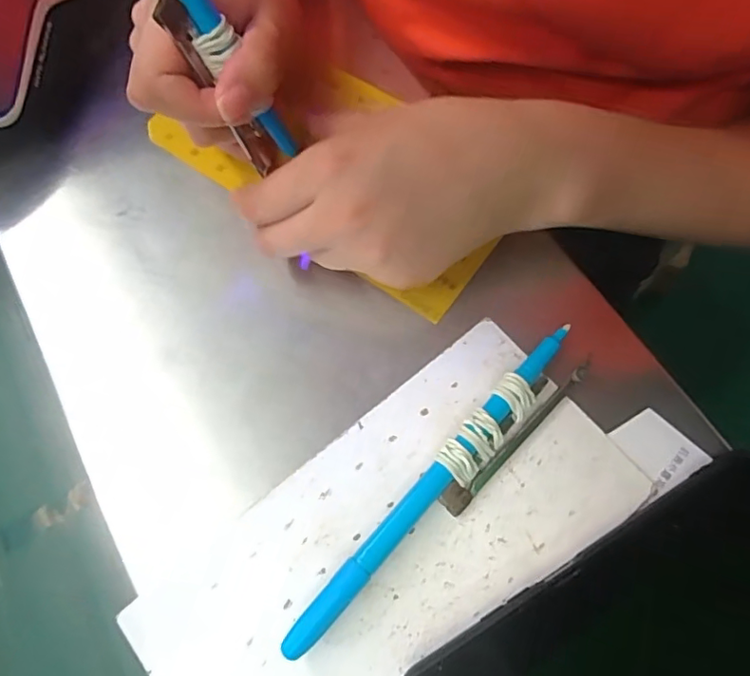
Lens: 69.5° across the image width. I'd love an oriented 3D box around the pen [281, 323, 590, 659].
[{"bbox_3d":[0.028,0.058,0.215,0.023,0.014,0.160,43,76,15],"label":"pen"}]

